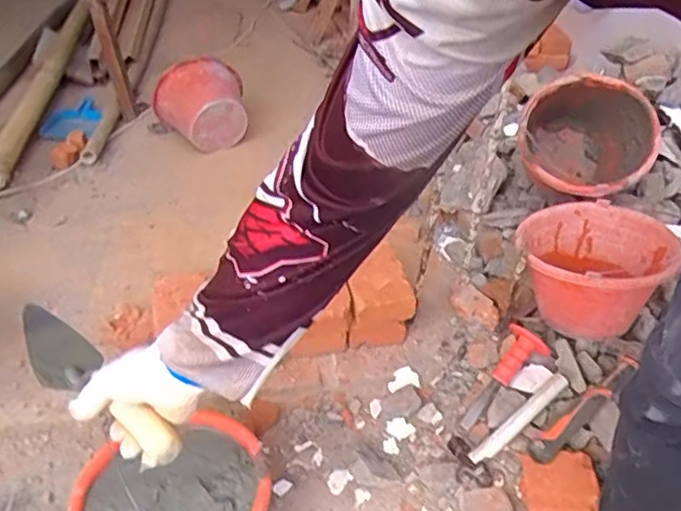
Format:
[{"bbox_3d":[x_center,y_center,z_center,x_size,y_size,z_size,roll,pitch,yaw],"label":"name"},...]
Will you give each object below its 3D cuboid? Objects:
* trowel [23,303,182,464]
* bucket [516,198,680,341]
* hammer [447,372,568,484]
[{"bbox_3d":[-0.262,0.131,0.633,0.260,0.053,0.062,29,47,34],"label":"trowel"},{"bbox_3d":[0.432,0.025,1.061,0.235,0.164,0.246,0,37,0],"label":"bucket"},{"bbox_3d":[0.274,0.260,0.959,0.213,0.024,0.086,-37,49,-9],"label":"hammer"}]

